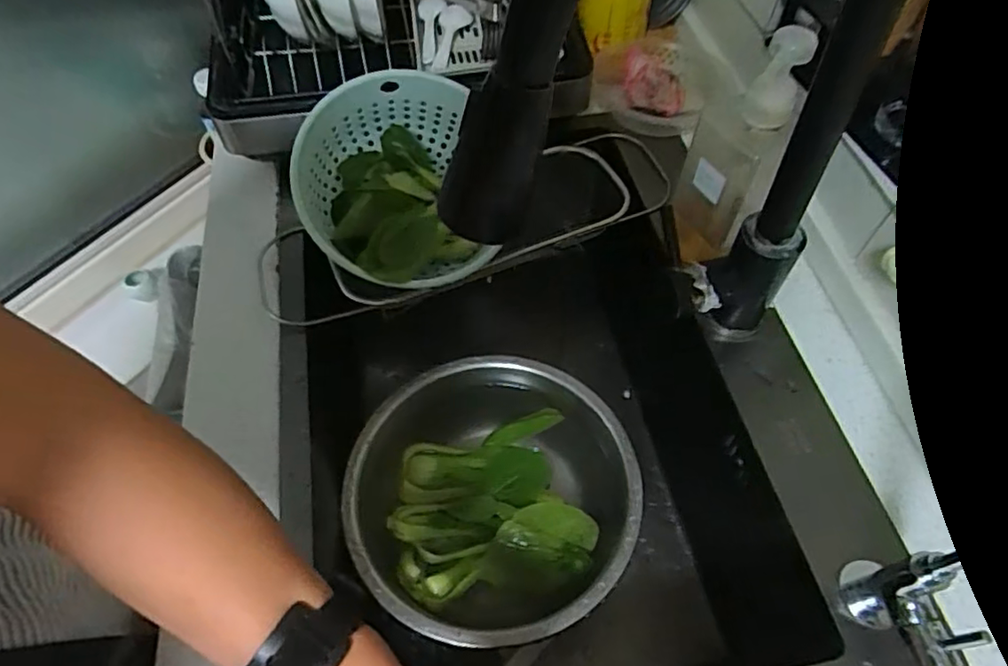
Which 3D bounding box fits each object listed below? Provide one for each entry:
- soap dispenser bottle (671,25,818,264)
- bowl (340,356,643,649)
[{"bbox_3d":[0.178,-0.136,0.479,0.068,0.191,0.053,18,59,11],"label":"soap dispenser bottle"},{"bbox_3d":[-0.009,0.155,0.585,0.263,0.084,0.261,-31,62,-18],"label":"bowl"}]

